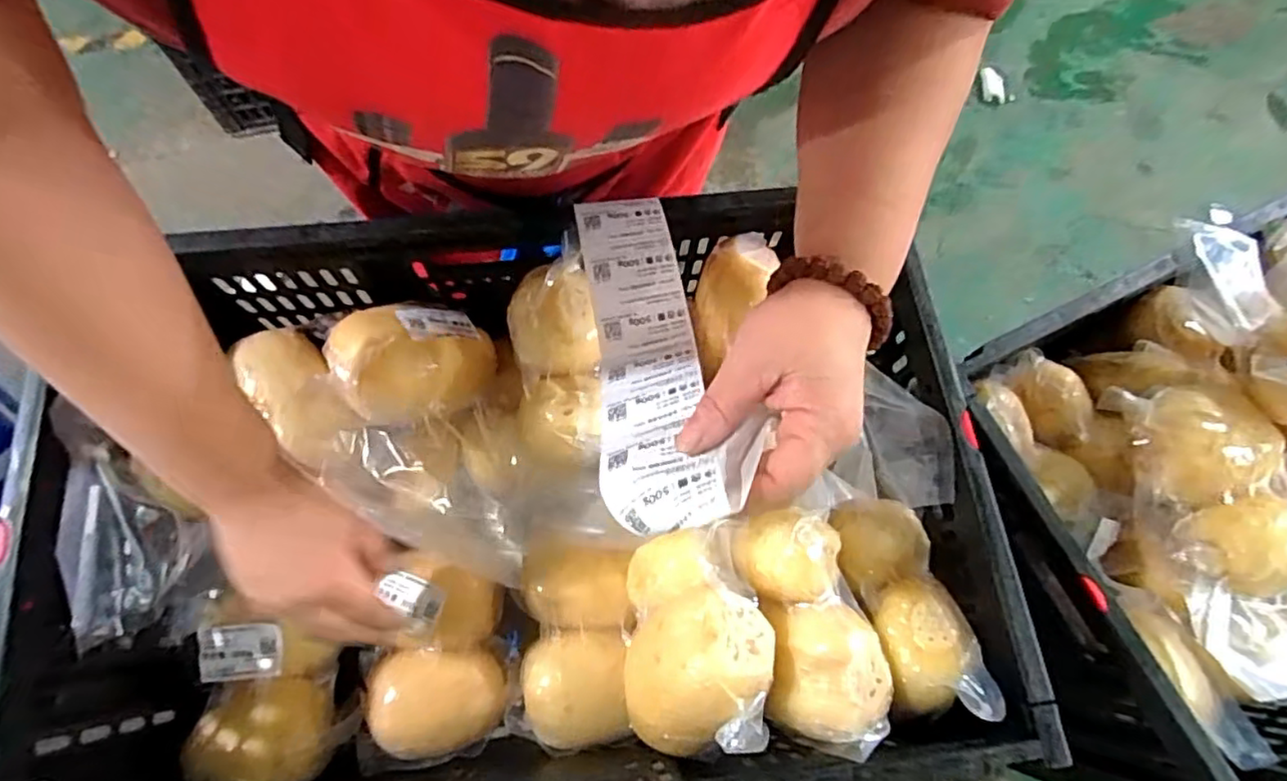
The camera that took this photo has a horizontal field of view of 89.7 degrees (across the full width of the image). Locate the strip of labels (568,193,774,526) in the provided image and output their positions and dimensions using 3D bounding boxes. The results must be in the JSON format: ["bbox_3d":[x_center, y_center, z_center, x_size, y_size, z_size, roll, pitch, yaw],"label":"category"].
[{"bbox_3d":[0.008,-0.024,0.377,0.077,0.050,0.263,-7,44,-4],"label":"strip of labels"}]

